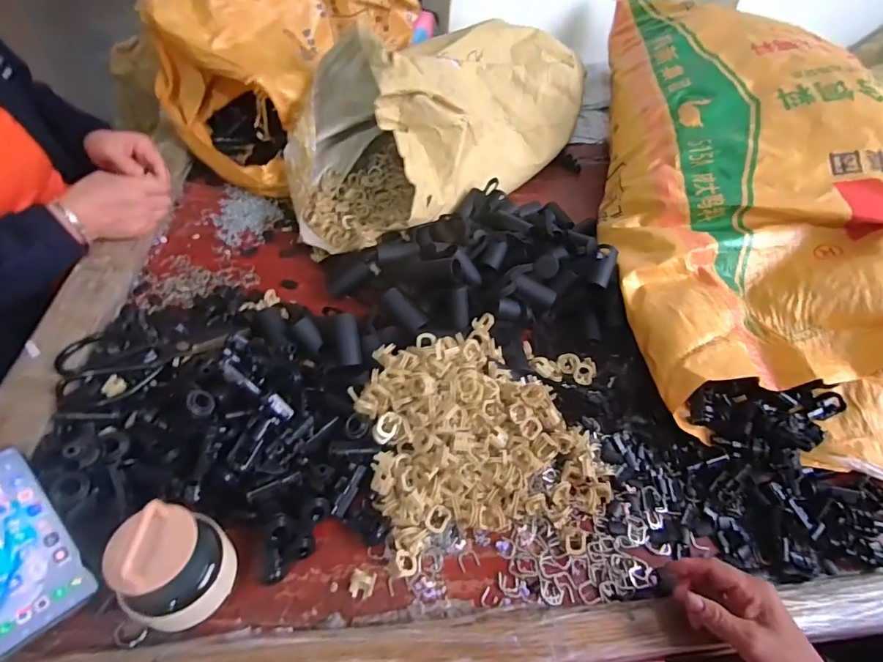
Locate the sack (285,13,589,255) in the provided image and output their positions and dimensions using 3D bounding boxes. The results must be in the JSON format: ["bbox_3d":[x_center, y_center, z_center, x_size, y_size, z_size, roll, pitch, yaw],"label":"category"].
[{"bbox_3d":[-0.003,-0.378,0.803,0.326,0.178,0.634,38,57,23],"label":"sack"}]

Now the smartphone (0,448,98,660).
[{"bbox_3d":[-0.373,0.181,0.396,0.075,0.008,0.162,-31,75,-39],"label":"smartphone"}]

